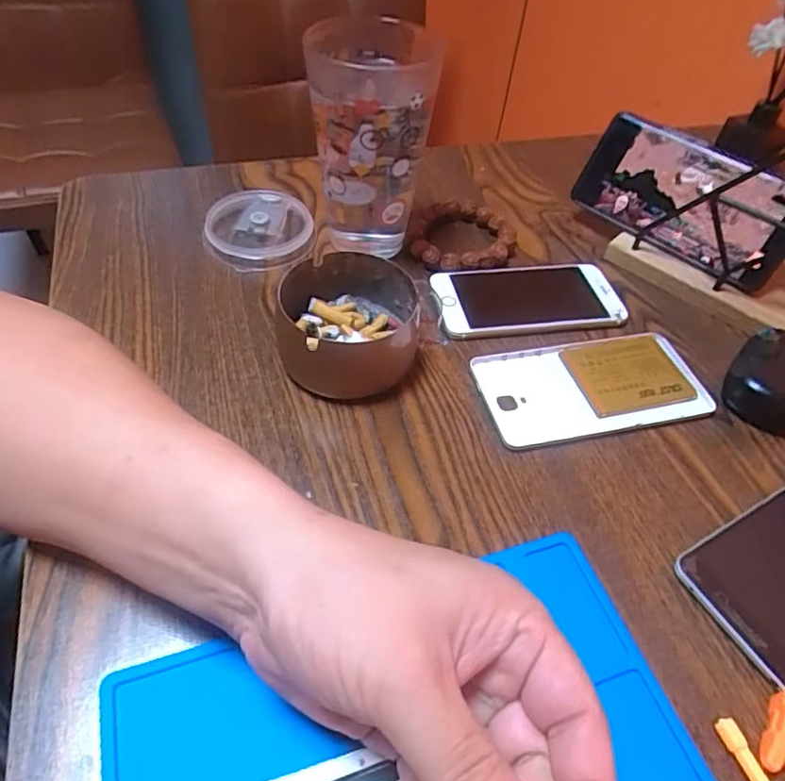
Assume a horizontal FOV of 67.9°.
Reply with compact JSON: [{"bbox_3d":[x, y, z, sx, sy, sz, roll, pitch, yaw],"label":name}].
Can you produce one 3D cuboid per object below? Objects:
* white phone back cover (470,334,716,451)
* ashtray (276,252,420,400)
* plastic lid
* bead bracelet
[{"bbox_3d":[0.127,-0.004,0.375,0.145,0.006,0.073,-9,51,-12],"label":"white phone back cover"},{"bbox_3d":[-0.025,-0.045,0.369,0.086,0.044,0.077,-5,51,-9],"label":"ashtray"},{"bbox_3d":[-0.103,-0.125,0.451,0.081,0.017,0.079,-3,50,-7],"label":"plastic lid"},{"bbox_3d":[0.057,-0.122,0.463,0.074,0.018,0.077,2,50,-3],"label":"bead bracelet"}]

